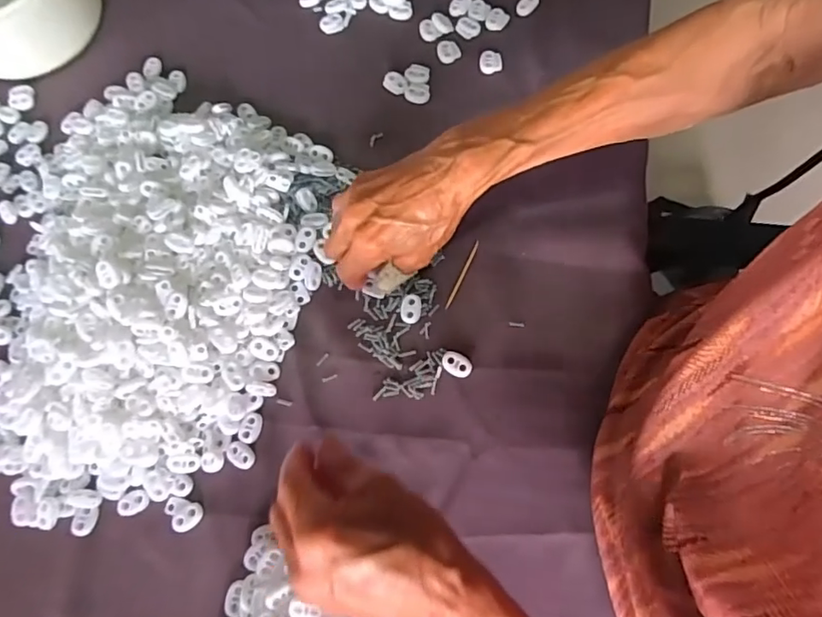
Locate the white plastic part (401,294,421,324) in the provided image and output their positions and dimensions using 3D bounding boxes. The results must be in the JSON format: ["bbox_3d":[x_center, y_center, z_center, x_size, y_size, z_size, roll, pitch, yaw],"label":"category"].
[{"bbox_3d":[0.000,0.000,0.424,0.016,0.005,0.023,2,72,3],"label":"white plastic part"}]

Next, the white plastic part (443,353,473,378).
[{"bbox_3d":[0.034,0.042,0.402,0.022,0.004,0.015,22,74,9],"label":"white plastic part"}]

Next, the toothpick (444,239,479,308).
[{"bbox_3d":[0.041,-0.027,0.431,0.004,0.009,0.059,26,75,11],"label":"toothpick"}]

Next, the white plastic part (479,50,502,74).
[{"bbox_3d":[0.072,-0.224,0.494,0.020,0.005,0.020,2,72,3],"label":"white plastic part"}]

